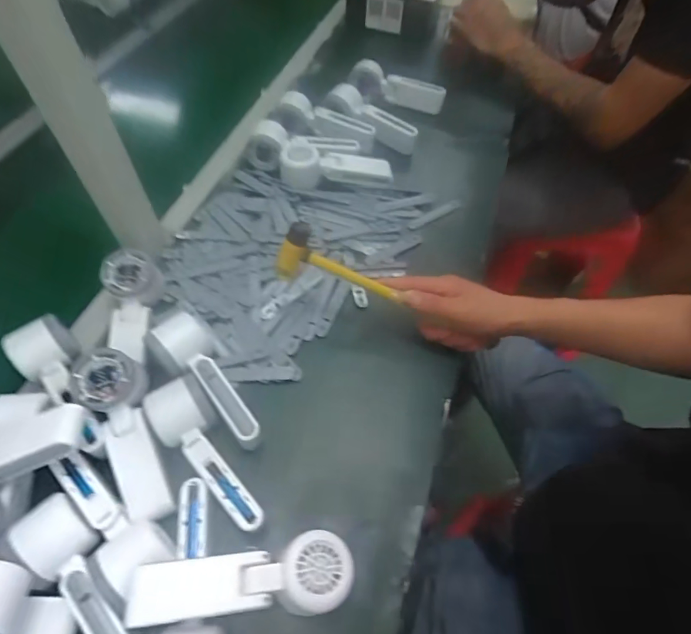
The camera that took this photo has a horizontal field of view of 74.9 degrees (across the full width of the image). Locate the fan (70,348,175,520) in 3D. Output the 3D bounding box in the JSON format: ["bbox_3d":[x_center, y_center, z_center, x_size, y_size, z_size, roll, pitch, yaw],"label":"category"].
[{"bbox_3d":[-0.209,0.110,0.433,0.056,0.042,0.164,-21,79,-16],"label":"fan"}]

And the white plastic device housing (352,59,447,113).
[{"bbox_3d":[0.093,-0.410,0.812,0.170,0.057,0.043,16,35,-4],"label":"white plastic device housing"}]

